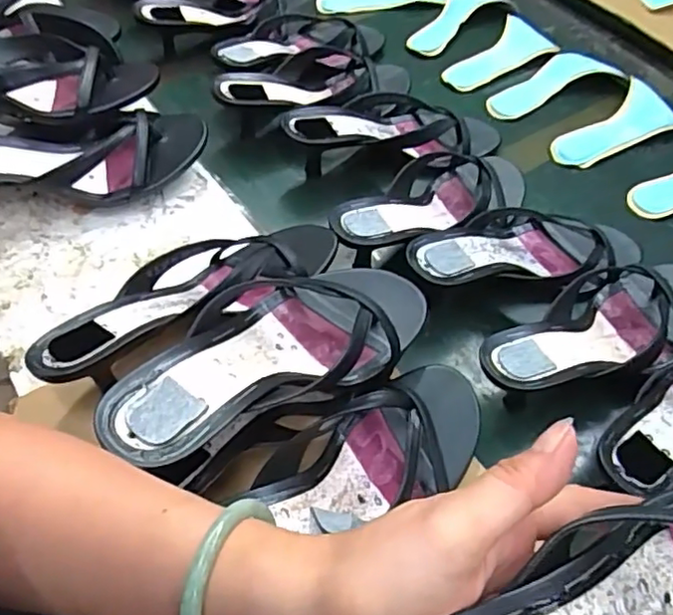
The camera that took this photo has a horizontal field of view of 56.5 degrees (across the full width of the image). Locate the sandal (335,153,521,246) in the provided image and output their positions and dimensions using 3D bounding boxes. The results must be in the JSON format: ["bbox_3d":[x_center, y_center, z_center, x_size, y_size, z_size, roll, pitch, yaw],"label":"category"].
[{"bbox_3d":[0.094,-0.099,0.586,0.241,0.053,0.097,-26,57,-39],"label":"sandal"}]

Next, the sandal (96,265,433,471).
[{"bbox_3d":[-0.040,0.021,0.394,0.239,0.047,0.102,-24,56,-42],"label":"sandal"}]

